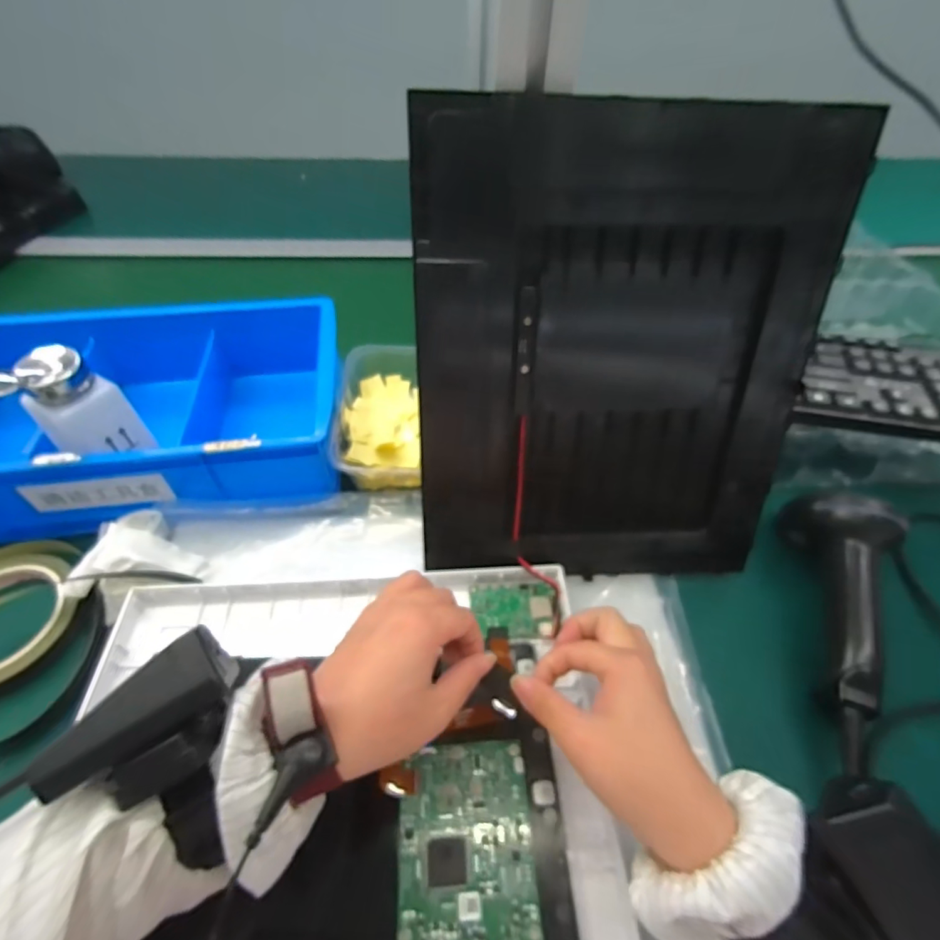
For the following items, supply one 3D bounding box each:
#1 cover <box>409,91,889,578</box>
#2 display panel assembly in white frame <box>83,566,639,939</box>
[{"bbox_3d":[0.091,-0.052,0.309,0.240,0.284,0.014,-2,27,-5],"label":"cover"},{"bbox_3d":[-0.072,0.180,0.282,0.292,0.019,0.256,-4,49,-4],"label":"display panel assembly in white frame"}]

